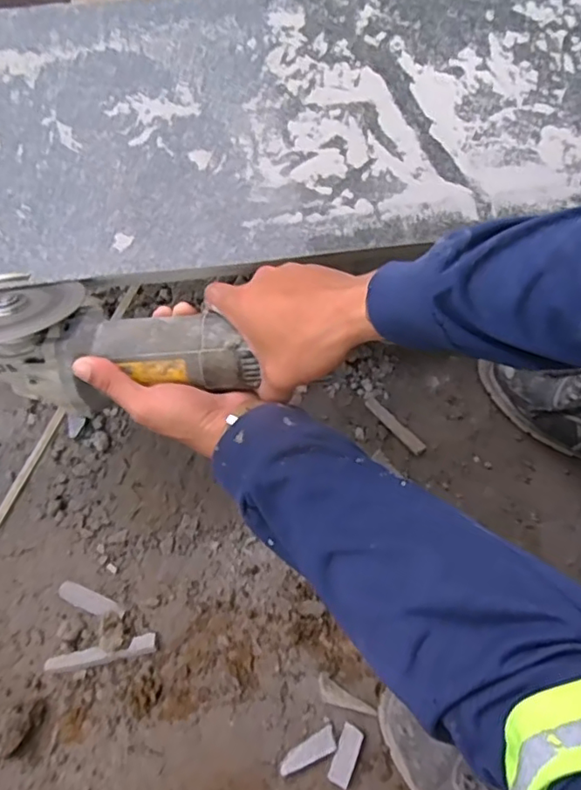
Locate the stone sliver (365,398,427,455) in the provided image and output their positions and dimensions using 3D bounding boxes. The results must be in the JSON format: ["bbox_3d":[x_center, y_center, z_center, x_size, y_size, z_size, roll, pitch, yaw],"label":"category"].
[{"bbox_3d":[0.113,0.034,0.648,0.014,0.007,0.080,-43,76,-9],"label":"stone sliver"}]

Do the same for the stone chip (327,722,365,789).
[{"bbox_3d":[0.052,0.337,0.559,0.021,0.006,0.050,17,66,19],"label":"stone chip"}]

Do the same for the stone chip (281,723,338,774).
[{"bbox_3d":[0.018,0.338,0.564,0.059,0.010,0.020,-32,74,-6],"label":"stone chip"}]

